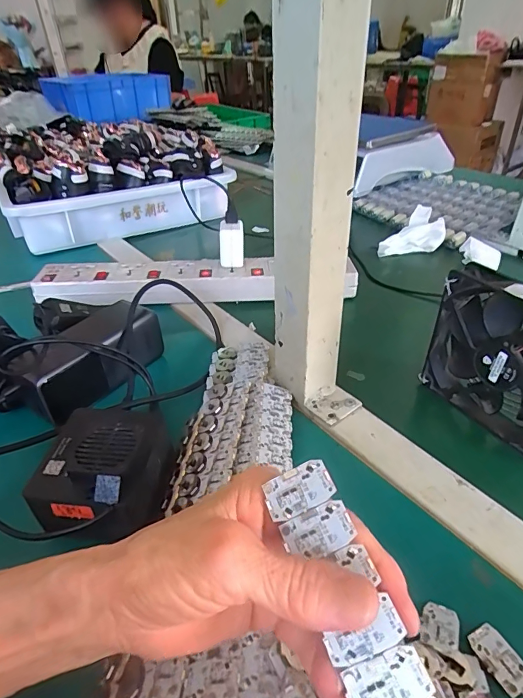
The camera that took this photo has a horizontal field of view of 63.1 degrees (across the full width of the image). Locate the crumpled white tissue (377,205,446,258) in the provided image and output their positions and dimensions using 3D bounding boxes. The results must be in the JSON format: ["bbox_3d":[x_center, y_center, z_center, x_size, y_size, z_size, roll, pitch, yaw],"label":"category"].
[{"bbox_3d":[0.225,-0.167,0.622,0.122,0.039,0.064,-30,45,-31],"label":"crumpled white tissue"}]

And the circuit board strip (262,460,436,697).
[{"bbox_3d":[0.030,0.089,0.165,0.028,0.004,0.088,-28,64,5],"label":"circuit board strip"}]

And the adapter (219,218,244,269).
[{"bbox_3d":[-0.036,-0.125,0.514,0.029,0.054,0.031,-5,37,-2],"label":"adapter"}]

